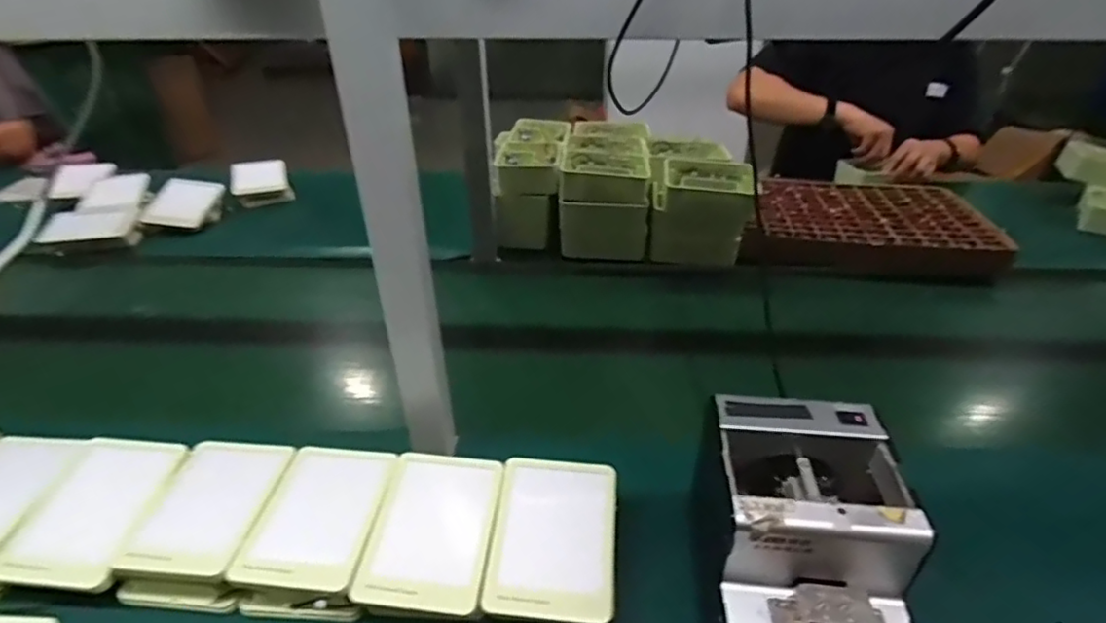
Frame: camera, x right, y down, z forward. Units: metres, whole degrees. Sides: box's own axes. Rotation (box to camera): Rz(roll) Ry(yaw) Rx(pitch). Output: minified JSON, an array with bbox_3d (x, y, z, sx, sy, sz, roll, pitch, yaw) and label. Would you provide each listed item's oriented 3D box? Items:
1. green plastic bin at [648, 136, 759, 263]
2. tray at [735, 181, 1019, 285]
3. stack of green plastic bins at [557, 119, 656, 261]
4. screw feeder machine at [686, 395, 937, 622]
[{"bbox_3d":[0.242,-0.183,1.009,0.154,0.153,0.228,2,33,5],"label":"green plastic bin"},{"bbox_3d":[0.544,-0.150,1.051,0.391,0.068,0.334,9,34,15],"label":"tray"},{"bbox_3d":[0.097,-0.228,1.075,0.148,0.141,0.301,3,33,6],"label":"stack of green plastic bins"},{"bbox_3d":[0.182,0.183,0.442,0.128,0.158,0.172,3,33,6],"label":"screw feeder machine"}]

